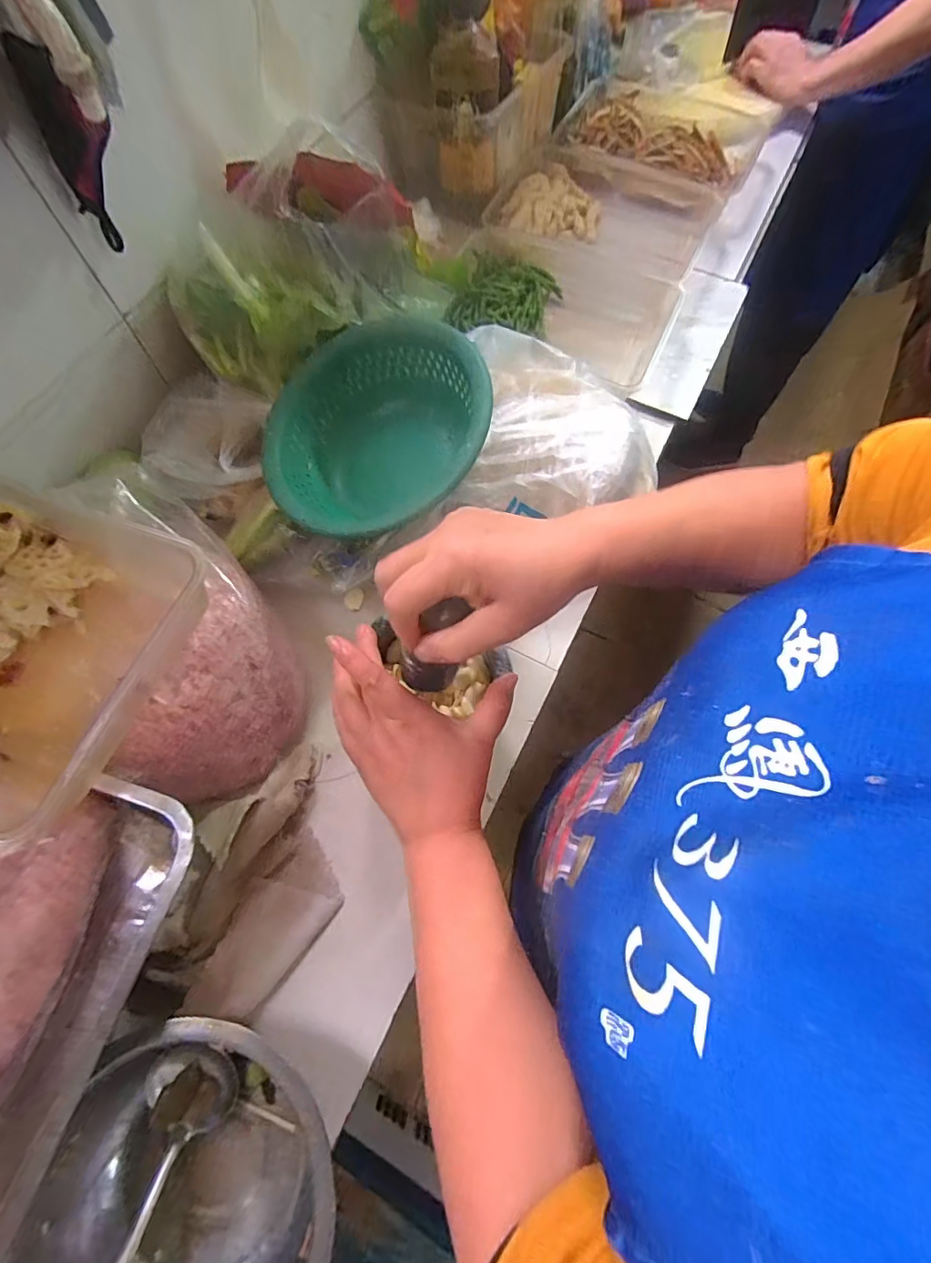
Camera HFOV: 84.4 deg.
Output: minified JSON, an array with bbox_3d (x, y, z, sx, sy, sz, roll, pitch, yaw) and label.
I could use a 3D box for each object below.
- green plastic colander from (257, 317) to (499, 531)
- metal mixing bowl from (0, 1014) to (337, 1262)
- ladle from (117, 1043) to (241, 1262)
[{"bbox_3d":[-0.082,-0.197,0.523,0.240,0.098,0.240,-19,67,14],"label":"green plastic colander"},{"bbox_3d":[-0.197,0.413,0.373,0.209,0.091,0.226,22,69,9],"label":"metal mixing bowl"},{"bbox_3d":[-0.240,0.457,0.344,0.067,0.056,0.277,10,45,4],"label":"ladle"}]

